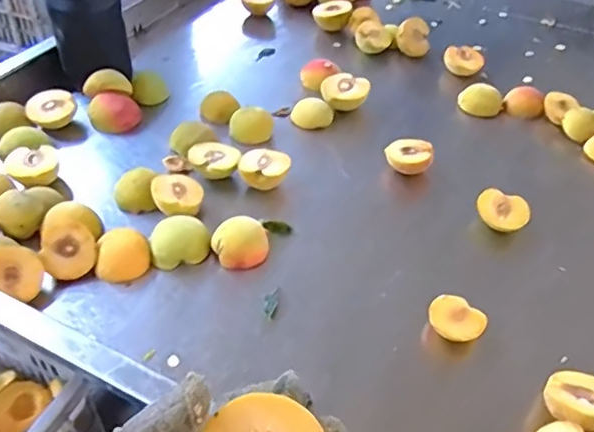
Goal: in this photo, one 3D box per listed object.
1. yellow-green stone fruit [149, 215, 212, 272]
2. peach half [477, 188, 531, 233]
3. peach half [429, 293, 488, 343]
[{"bbox_3d":[-0.130,0.026,0.627,0.063,0.038,0.048,-14,46,-15],"label":"yellow-green stone fruit"},{"bbox_3d":[0.246,-0.003,0.682,0.059,0.027,0.051,19,47,17],"label":"peach half"},{"bbox_3d":[0.160,0.109,0.572,0.053,0.030,0.045,23,48,21],"label":"peach half"}]

